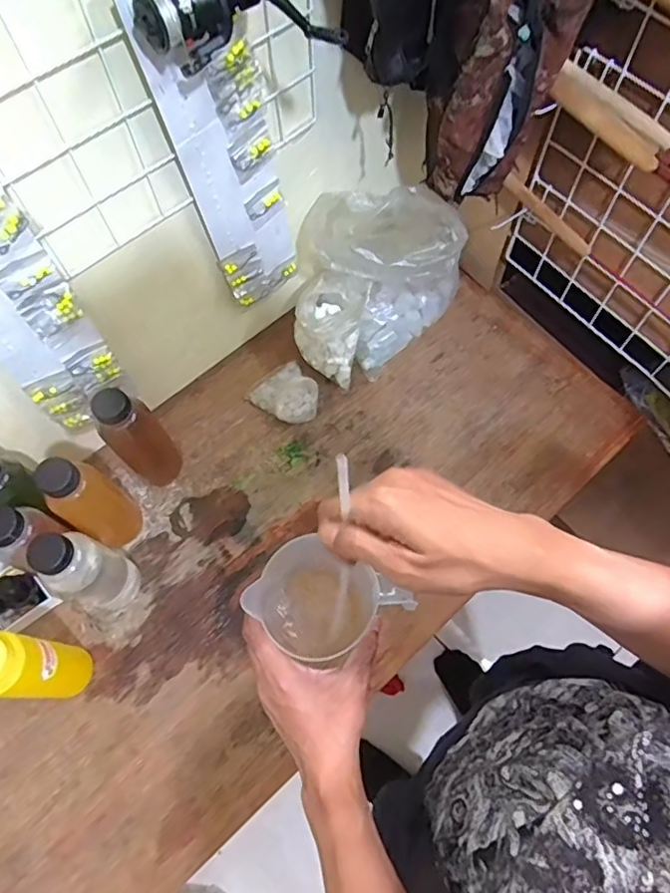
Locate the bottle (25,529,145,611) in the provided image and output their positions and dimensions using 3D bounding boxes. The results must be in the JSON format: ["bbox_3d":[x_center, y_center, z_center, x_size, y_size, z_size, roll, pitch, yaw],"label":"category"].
[{"bbox_3d":[-0.281,0.144,0.650,0.056,0.186,0.068,22,67,11],"label":"bottle"}]

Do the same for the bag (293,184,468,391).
[{"bbox_3d":[0.063,-0.234,0.794,0.233,0.219,0.210,-1,65,1],"label":"bag"}]

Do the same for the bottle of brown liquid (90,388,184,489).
[{"bbox_3d":[-0.245,-0.006,0.715,0.062,0.187,0.068,-33,69,-12],"label":"bottle of brown liquid"}]

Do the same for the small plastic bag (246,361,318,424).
[{"bbox_3d":[-0.068,-0.074,0.819,0.086,0.038,0.096,-38,70,-15],"label":"small plastic bag"}]

